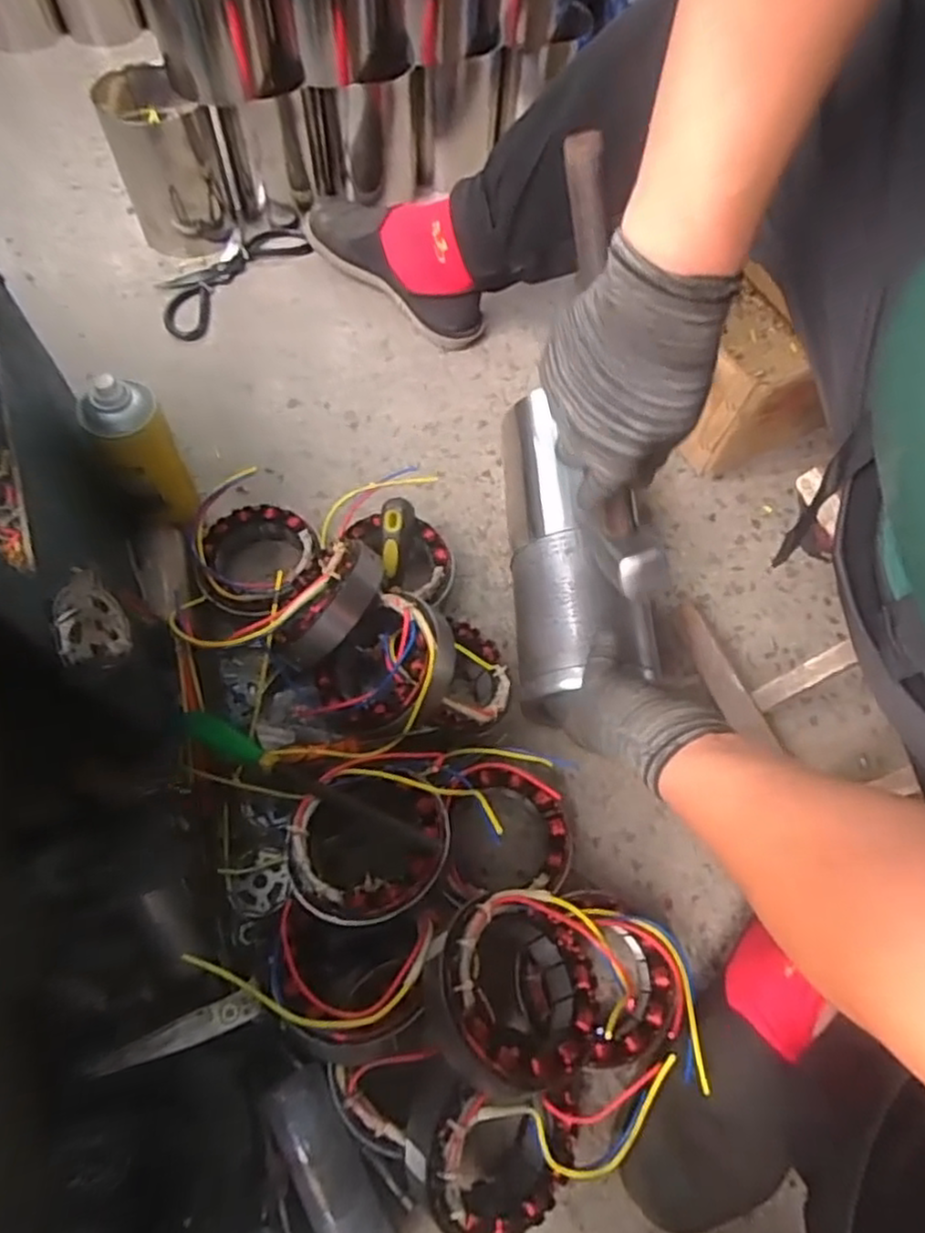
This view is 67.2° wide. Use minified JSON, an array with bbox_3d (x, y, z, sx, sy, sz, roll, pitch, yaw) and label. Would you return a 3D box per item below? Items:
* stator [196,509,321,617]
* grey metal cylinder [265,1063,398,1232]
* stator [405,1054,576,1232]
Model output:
[{"bbox_3d":[-0.190,-0.055,0.657,0.113,0.058,0.126,-8,65,-7],"label":"stator"},{"bbox_3d":[-0.088,0.370,0.468,0.048,0.047,0.123,-24,68,-14],"label":"grey metal cylinder"},{"bbox_3d":[0.016,0.347,0.453,0.112,0.057,0.090,33,74,-31],"label":"stator"}]

